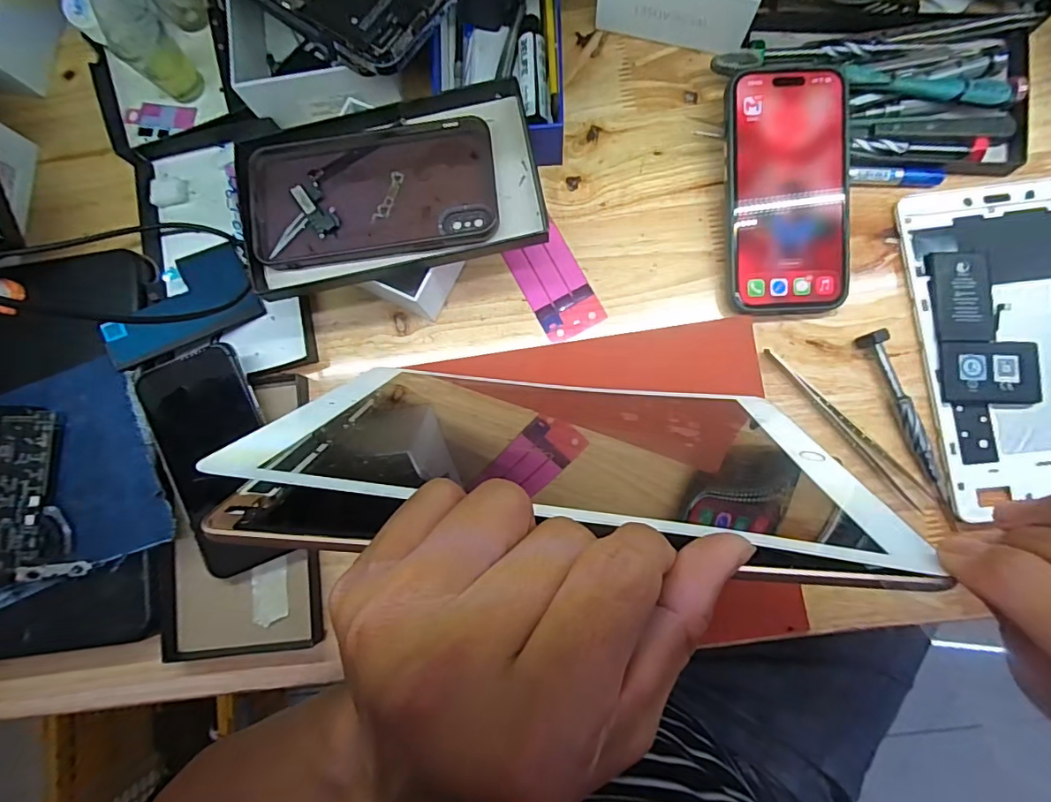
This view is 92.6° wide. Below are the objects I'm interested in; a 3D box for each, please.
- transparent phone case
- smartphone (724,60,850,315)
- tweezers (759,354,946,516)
[{"bbox_3d":[-0.090,-0.125,0.301,0.142,0.012,0.079,-7,84,1],"label":"transparent phone case"},{"bbox_3d":[0.164,-0.131,0.314,0.078,0.005,0.148,0,94,0],"label":"smartphone"},{"bbox_3d":[0.199,0.017,0.313,0.013,0.008,0.132,-44,83,-1],"label":"tweezers"}]

